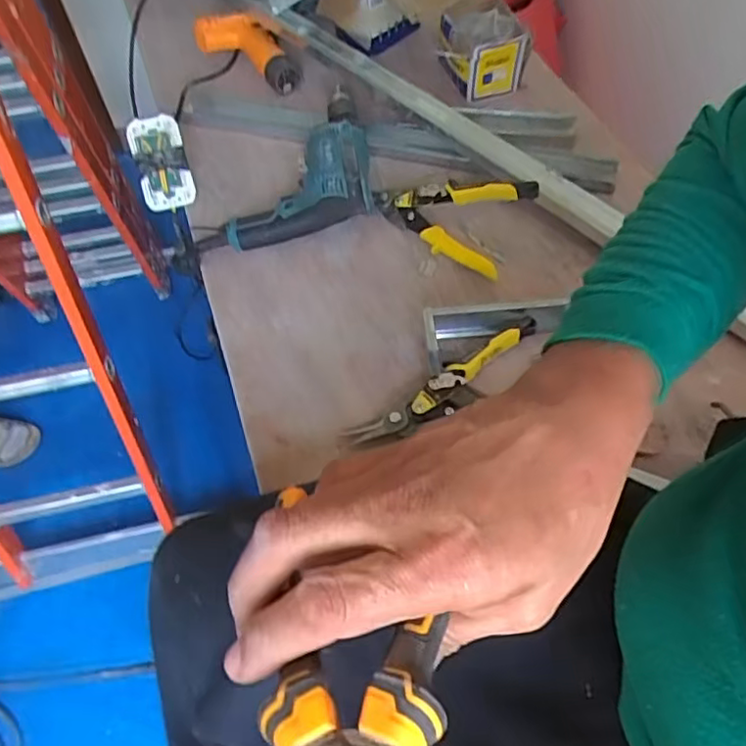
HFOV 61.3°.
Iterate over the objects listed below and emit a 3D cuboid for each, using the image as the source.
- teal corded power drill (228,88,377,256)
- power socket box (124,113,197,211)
[{"bbox_3d":[-0.099,-0.264,0.817,0.196,0.089,0.180,-9,56,-5],"label":"teal corded power drill"},{"bbox_3d":[-0.285,-0.283,0.847,0.070,0.089,0.082,-15,57,-9],"label":"power socket box"}]

